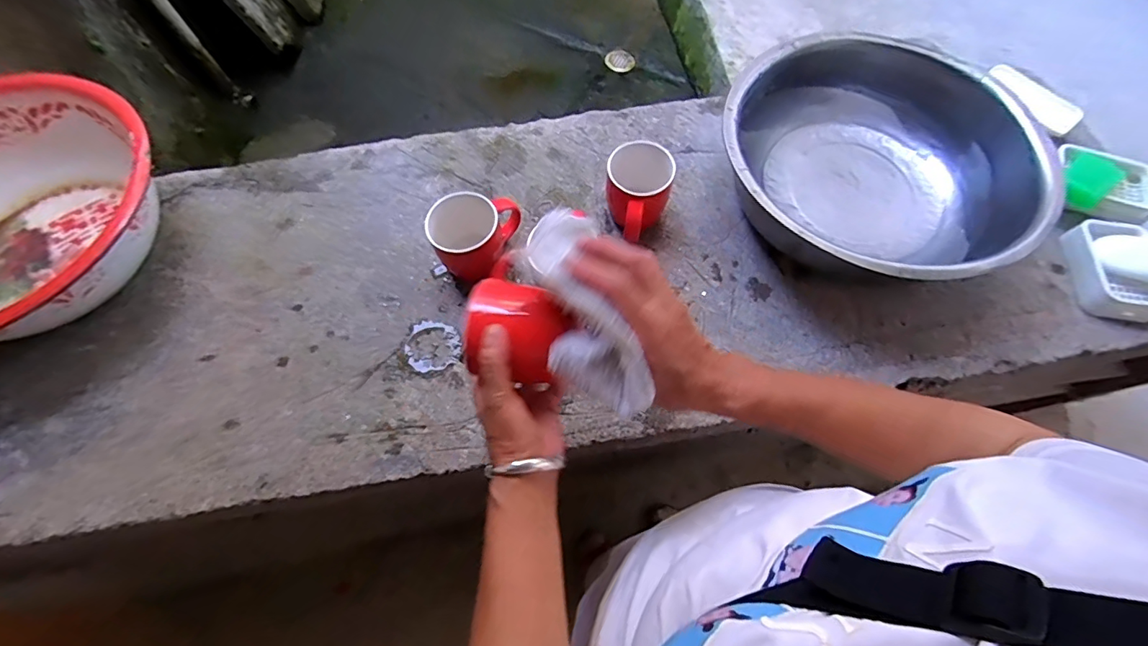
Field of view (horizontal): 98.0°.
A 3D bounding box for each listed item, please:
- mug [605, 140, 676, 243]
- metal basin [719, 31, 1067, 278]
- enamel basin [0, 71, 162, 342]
[{"bbox_3d":[0.072,-0.150,0.606,0.074,0.095,0.097,18,68,5],"label":"mug"},{"bbox_3d":[0.347,-0.187,0.596,0.334,0.123,0.325,1,68,-2],"label":"metal basin"},{"bbox_3d":[-0.656,-0.121,0.581,0.318,0.110,0.336,1,68,-2],"label":"enamel basin"}]

